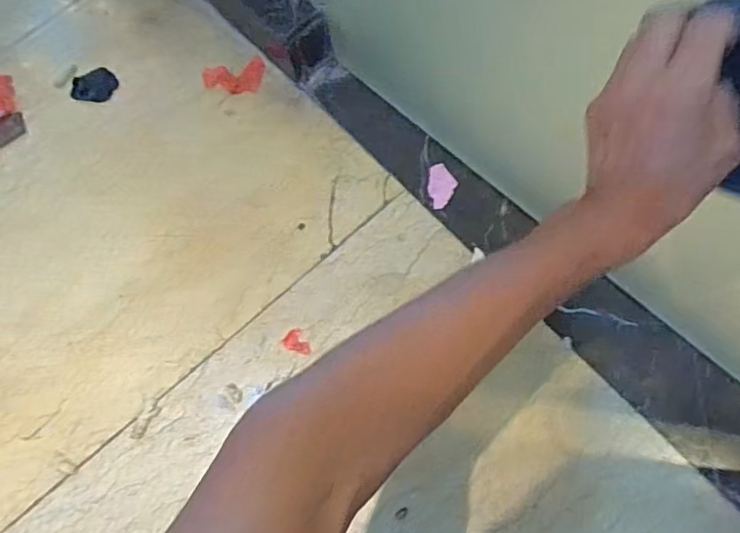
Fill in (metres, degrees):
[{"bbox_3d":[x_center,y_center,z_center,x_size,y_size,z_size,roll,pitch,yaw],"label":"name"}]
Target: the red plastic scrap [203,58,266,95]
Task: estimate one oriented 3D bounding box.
[{"bbox_3d":[-0.187,-0.261,0.782,0.087,0.013,0.048,-16,72,-1],"label":"red plastic scrap"}]

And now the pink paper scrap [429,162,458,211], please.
[{"bbox_3d":[0.091,-0.101,0.704,0.034,0.005,0.063,2,72,4],"label":"pink paper scrap"}]

